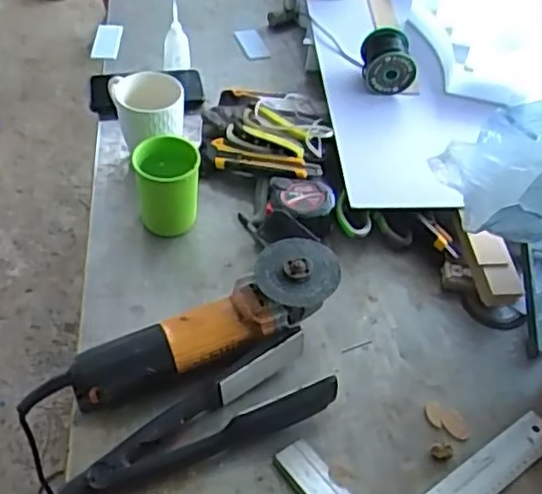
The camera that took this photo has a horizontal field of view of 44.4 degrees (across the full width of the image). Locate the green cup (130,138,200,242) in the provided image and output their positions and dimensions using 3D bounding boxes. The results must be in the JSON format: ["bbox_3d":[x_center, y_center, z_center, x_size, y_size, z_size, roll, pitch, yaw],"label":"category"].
[{"bbox_3d":[-0.124,-0.068,0.805,0.072,0.109,0.078,2,49,-2],"label":"green cup"}]

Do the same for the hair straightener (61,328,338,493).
[{"bbox_3d":[-0.071,0.172,0.624,0.272,0.058,0.079,-24,54,-23],"label":"hair straightener"}]

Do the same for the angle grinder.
[{"bbox_3d":[-0.080,0.095,0.665,0.328,0.094,0.082,-22,53,-22],"label":"angle grinder"}]

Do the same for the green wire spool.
[{"bbox_3d":[0.168,-0.263,0.952,0.076,0.070,0.072,5,49,1],"label":"green wire spool"}]

